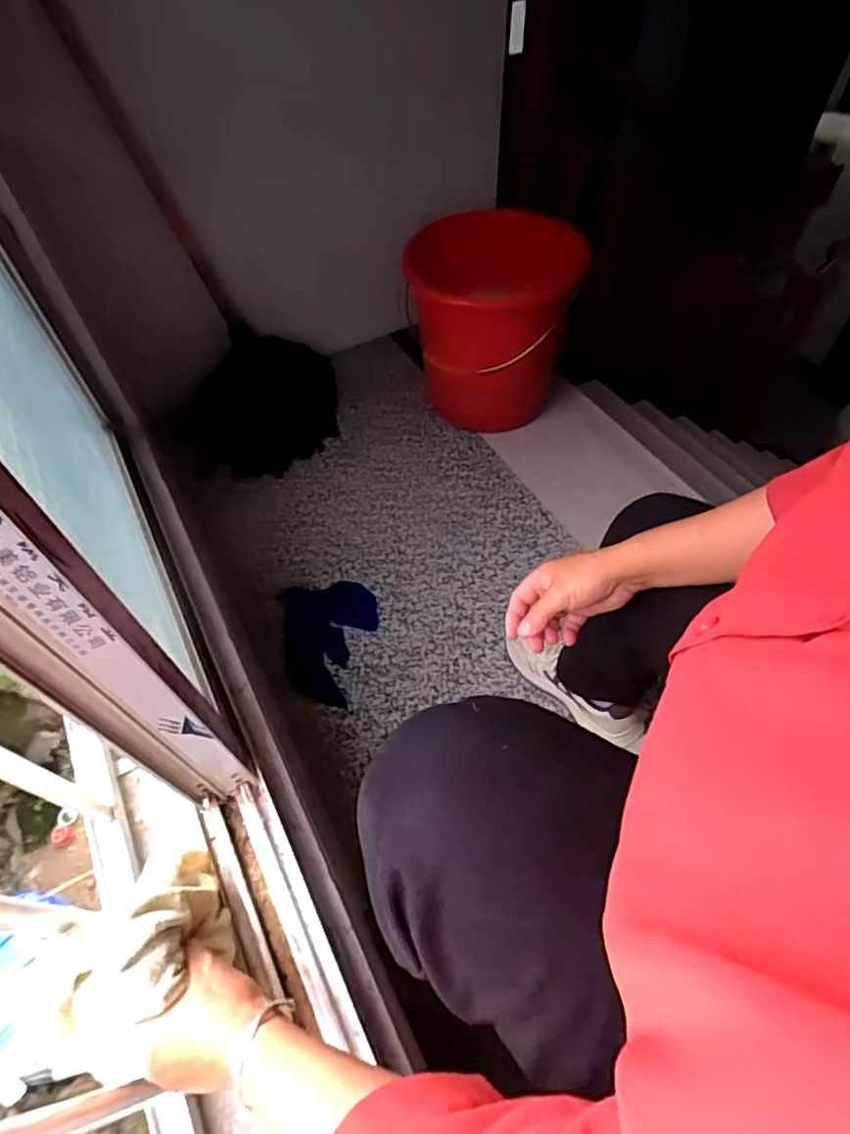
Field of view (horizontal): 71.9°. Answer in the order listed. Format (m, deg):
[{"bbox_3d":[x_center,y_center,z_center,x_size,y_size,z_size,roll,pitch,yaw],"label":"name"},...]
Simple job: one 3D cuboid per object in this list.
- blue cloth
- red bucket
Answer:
[{"bbox_3d":[-0.166,0.129,1.061,0.168,0.022,0.239,-10,55,-5],"label":"blue cloth"},{"bbox_3d":[0.142,-0.531,1.330,0.344,0.411,0.344,1,58,-1],"label":"red bucket"}]

